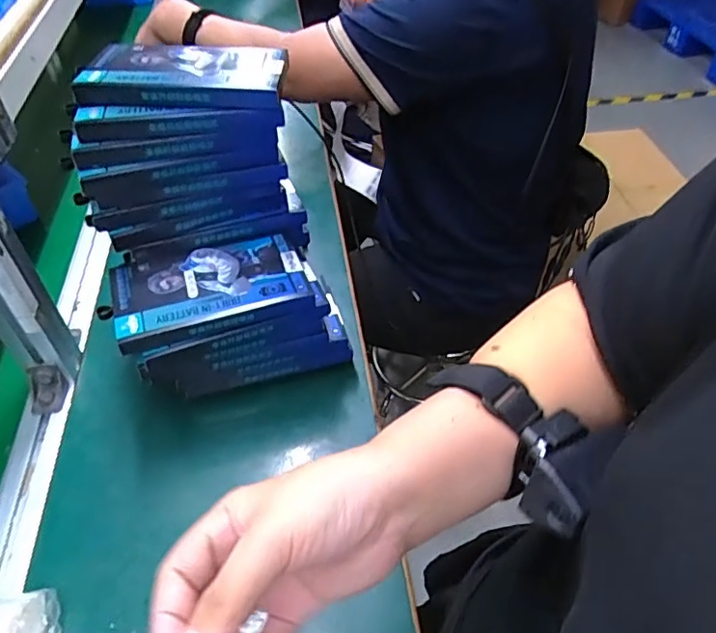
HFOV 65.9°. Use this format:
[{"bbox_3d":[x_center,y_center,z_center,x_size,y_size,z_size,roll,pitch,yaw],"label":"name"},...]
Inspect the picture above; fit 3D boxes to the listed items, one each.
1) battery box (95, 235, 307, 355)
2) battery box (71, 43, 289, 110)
[{"bbox_3d":[-0.134,-0.030,0.496,0.165,0.016,0.100,-14,50,-13],"label":"battery box"},{"bbox_3d":[-0.150,-0.204,0.472,0.165,0.023,0.079,2,48,2],"label":"battery box"}]

